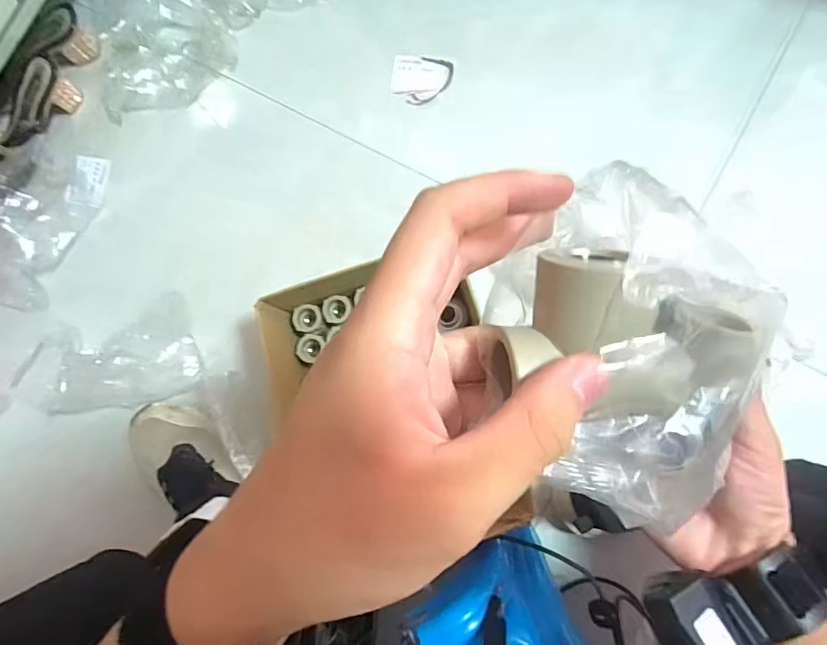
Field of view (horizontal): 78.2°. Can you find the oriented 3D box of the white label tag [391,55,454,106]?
[{"bbox_3d":[0.008,-0.329,0.690,0.081,0.004,0.067,16,85,7],"label":"white label tag"}]

